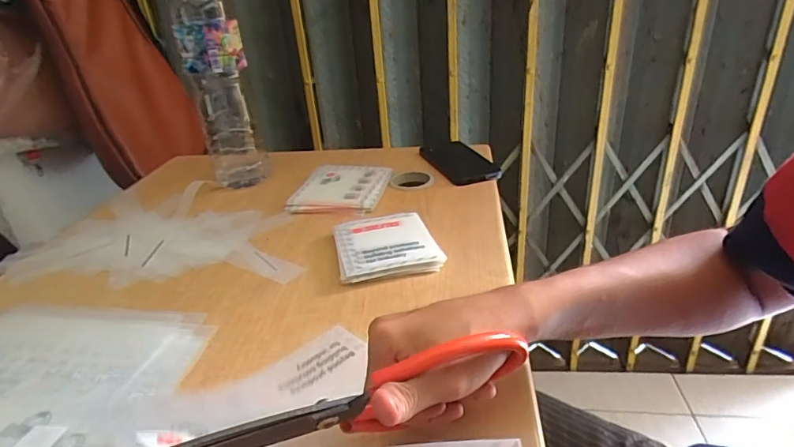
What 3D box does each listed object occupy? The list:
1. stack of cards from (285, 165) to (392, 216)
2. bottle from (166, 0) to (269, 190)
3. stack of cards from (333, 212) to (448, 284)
[{"bbox_3d":[-0.079,-0.048,0.662,0.121,0.019,0.128,4,28,14],"label":"stack of cards"},{"bbox_3d":[-0.247,-0.194,0.669,0.087,0.295,0.086,-13,29,-17],"label":"bottle"},{"bbox_3d":[-0.013,0.025,0.522,0.106,0.017,0.111,-8,28,-9],"label":"stack of cards"}]

